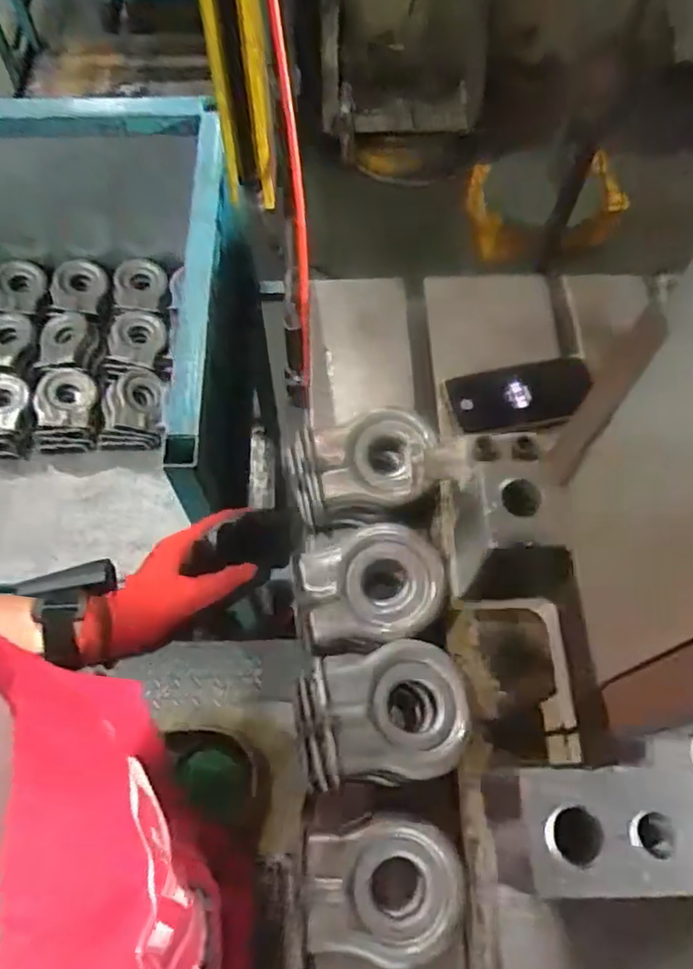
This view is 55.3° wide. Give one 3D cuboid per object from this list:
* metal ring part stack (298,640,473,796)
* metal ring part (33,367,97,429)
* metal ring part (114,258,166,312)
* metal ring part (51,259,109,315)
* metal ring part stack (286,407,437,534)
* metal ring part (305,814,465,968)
[{"bbox_3d":[0.027,0.177,0.508,0.126,0.063,0.098,-10,64,-6],"label":"metal ring part stack"},{"bbox_3d":[-0.475,-0.146,1.112,0.097,0.019,0.112,0,64,-1],"label":"metal ring part"},{"bbox_3d":[-0.376,-0.359,1.210,0.092,0.030,0.105,-2,78,-11],"label":"metal ring part"},{"bbox_3d":[-0.481,-0.357,1.180,0.093,0.037,0.105,7,64,3],"label":"metal ring part"},{"bbox_3d":[0.016,-0.014,0.625,0.132,0.058,0.093,-13,65,-7],"label":"metal ring part stack"},{"bbox_3d":[0.026,0.293,0.479,0.112,0.023,0.093,2,64,0],"label":"metal ring part"}]

